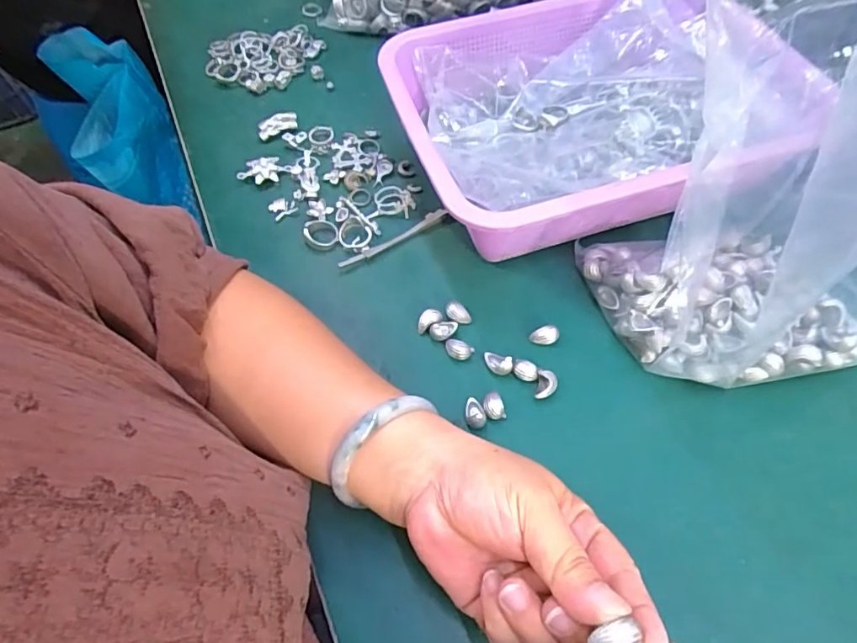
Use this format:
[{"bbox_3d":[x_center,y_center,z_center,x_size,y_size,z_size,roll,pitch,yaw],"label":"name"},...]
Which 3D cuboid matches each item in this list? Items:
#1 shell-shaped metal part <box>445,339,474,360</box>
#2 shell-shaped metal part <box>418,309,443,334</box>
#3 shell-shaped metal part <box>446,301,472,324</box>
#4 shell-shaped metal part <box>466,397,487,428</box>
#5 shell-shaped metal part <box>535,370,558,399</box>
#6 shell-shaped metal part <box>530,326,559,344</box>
[{"bbox_3d":[0.021,0.019,0.363,0.019,0.010,0.013,17,61,13],"label":"shell-shaped metal part"},{"bbox_3d":[0.000,-0.001,0.376,0.019,0.006,0.014,-27,61,-14],"label":"shell-shaped metal part"},{"bbox_3d":[0.021,-0.005,0.378,0.013,0.011,0.017,-37,64,-19],"label":"shell-shaped metal part"},{"bbox_3d":[0.030,0.058,0.340,0.012,0.007,0.018,-12,58,-5],"label":"shell-shaped metal part"},{"bbox_3d":[0.077,0.043,0.348,0.013,0.013,0.017,7,59,7],"label":"shell-shaped metal part"},{"bbox_3d":[0.080,0.010,0.368,0.019,0.012,0.011,0,58,3],"label":"shell-shaped metal part"}]

